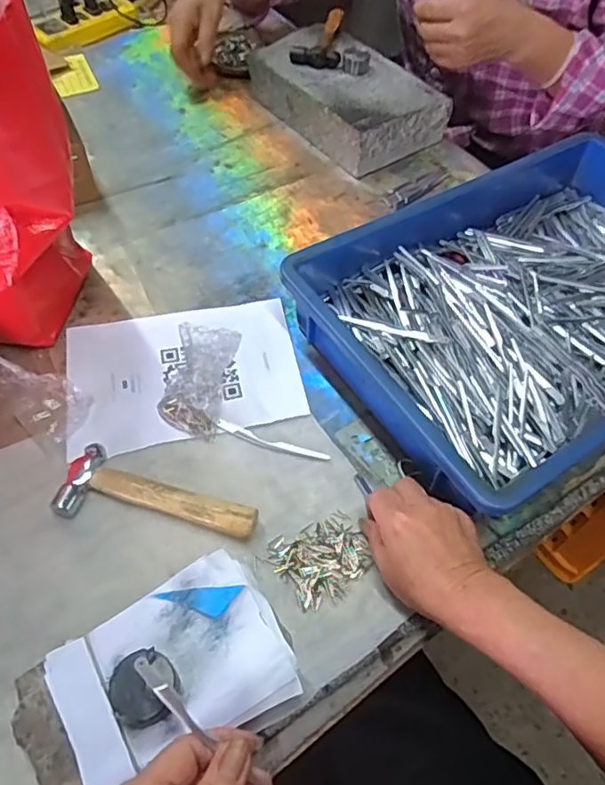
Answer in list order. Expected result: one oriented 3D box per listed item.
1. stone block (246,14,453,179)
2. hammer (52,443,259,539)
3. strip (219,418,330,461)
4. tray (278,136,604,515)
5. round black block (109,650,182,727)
[{"bbox_3d":[0.057,-0.399,0.776,0.149,0.073,0.238,-34,65,-24],"label":"stone block"},{"bbox_3d":[-0.114,0.084,0.465,0.157,0.019,0.056,12,55,3],"label":"hammer"},{"bbox_3d":[-0.027,0.044,0.512,0.102,0.004,0.011,18,56,7],"label":"strip"},{"bbox_3d":[0.217,-0.094,0.573,0.417,0.080,0.313,-27,62,-21],"label":"tray"},{"bbox_3d":[-0.095,0.177,0.345,0.038,0.023,0.037,2,56,-3],"label":"round black block"}]

